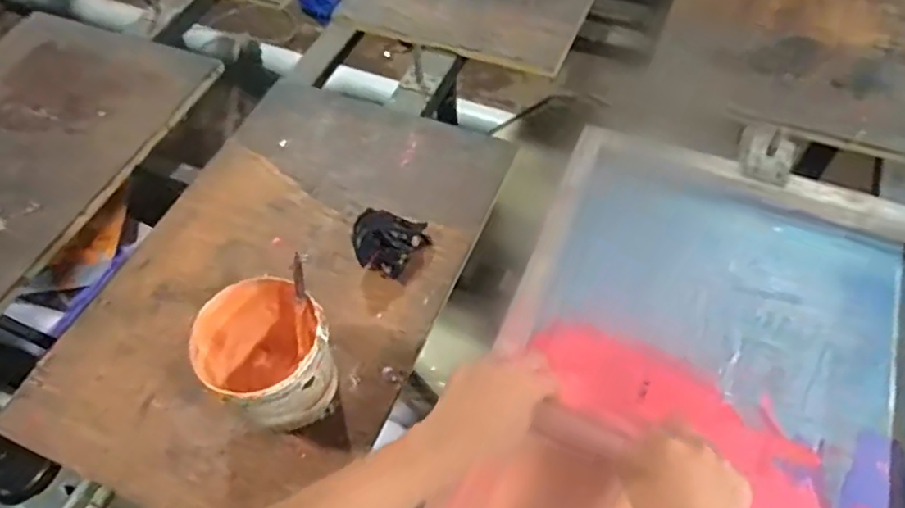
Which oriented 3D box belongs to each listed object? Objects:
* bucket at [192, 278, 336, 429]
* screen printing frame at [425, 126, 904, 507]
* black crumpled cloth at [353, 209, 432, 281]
[{"bbox_3d":[-0.182,0.109,0.642,0.121,0.124,0.113,-1,54,1],"label":"bucket"},{"bbox_3d":[0.275,0.154,0.648,0.472,0.044,0.643,18,57,15],"label":"screen printing frame"},{"bbox_3d":[-0.080,-0.012,0.765,0.089,0.046,0.071,14,56,11],"label":"black crumpled cloth"}]

